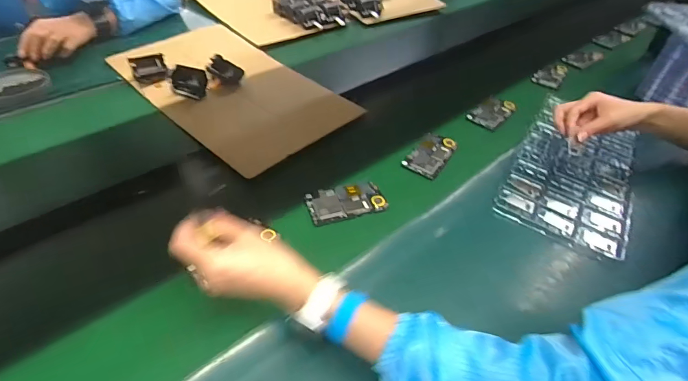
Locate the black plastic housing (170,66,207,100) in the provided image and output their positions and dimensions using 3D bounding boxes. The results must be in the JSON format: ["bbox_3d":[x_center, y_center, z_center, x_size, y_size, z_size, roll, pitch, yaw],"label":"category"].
[{"bbox_3d":[-0.322,-0.222,0.826,0.073,0.052,0.047,6,46,1],"label":"black plastic housing"}]

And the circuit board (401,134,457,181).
[{"bbox_3d":[0.161,-0.067,0.743,0.064,0.012,0.122,29,50,21],"label":"circuit board"}]

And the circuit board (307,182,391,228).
[{"bbox_3d":[0.002,0.016,0.648,0.123,0.014,0.071,-13,48,-17],"label":"circuit board"}]

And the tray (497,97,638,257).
[{"bbox_3d":[0.423,-0.045,0.735,0.194,0.032,0.374,25,49,19],"label":"tray"}]

